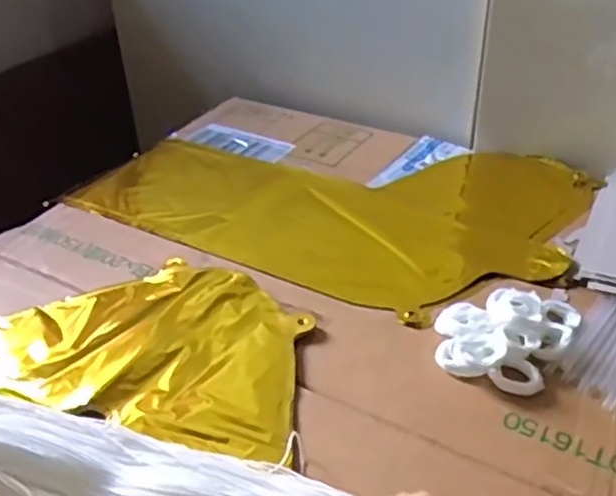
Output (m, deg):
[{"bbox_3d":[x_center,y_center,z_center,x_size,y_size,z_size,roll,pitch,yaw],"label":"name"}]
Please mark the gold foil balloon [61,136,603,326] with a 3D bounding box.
[{"bbox_3d":[0.020,-0.048,0.560,0.364,0.012,0.237,17,40,24],"label":"gold foil balloon"}]

